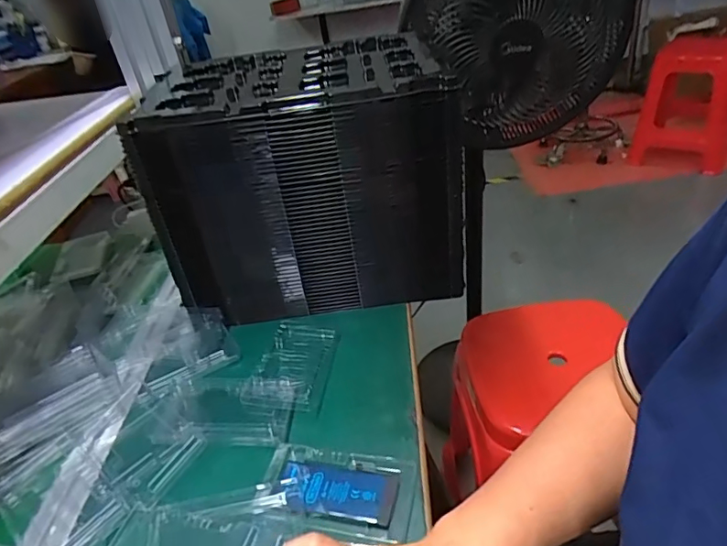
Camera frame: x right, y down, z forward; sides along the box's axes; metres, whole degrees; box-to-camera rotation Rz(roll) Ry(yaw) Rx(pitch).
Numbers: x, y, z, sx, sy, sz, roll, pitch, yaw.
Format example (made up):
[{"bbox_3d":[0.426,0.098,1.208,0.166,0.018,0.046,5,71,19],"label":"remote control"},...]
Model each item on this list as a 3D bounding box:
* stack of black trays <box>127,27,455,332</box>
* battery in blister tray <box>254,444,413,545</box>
[{"bbox_3d":[-0.071,-0.120,0.652,0.345,0.254,0.224,-5,35,1],"label":"stack of black trays"},{"bbox_3d":[-0.023,0.178,0.433,0.122,0.009,0.072,4,36,14],"label":"battery in blister tray"}]

